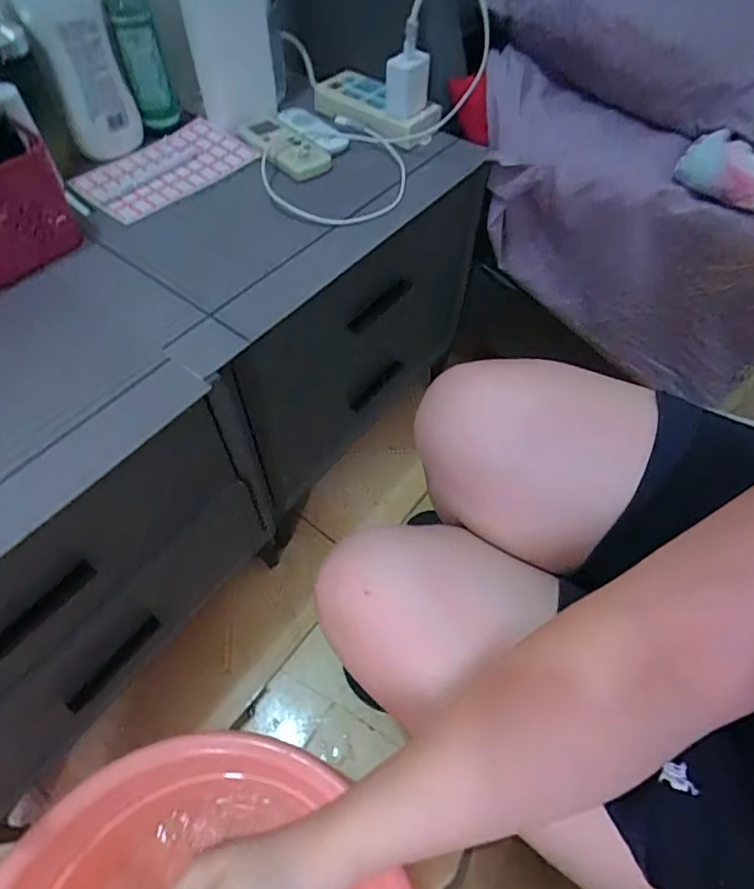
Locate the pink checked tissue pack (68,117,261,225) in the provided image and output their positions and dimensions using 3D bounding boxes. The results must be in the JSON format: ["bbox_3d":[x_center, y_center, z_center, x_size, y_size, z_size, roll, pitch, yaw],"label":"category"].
[{"bbox_3d":[-0.253,-0.331,0.619,0.108,0.024,0.198,35,59,22],"label":"pink checked tissue pack"}]

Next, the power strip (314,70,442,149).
[{"bbox_3d":[-0.008,-0.451,0.685,0.169,0.044,0.057,35,62,21],"label":"power strip"}]

